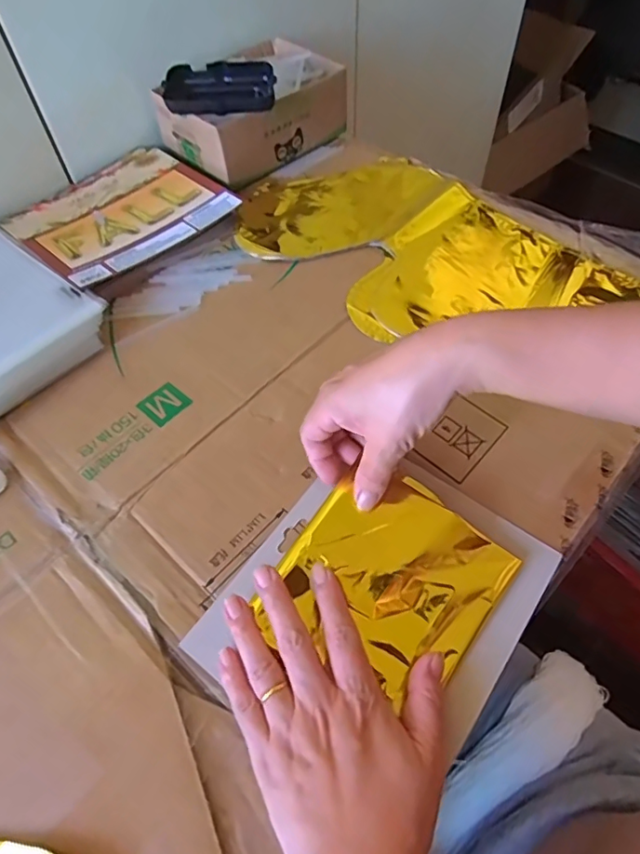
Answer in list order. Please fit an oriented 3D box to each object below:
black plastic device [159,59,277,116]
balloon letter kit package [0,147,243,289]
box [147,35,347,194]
[{"bbox_3d":[-0.099,-0.340,0.525,0.104,0.026,0.049,-1,57,2],"label":"black plastic device"},{"bbox_3d":[-0.204,-0.223,0.539,0.172,0.009,0.194,36,63,25],"label":"balloon letter kit package"},{"bbox_3d":[-0.073,-0.359,0.597,0.186,0.066,0.133,-40,63,-21],"label":"box"}]

